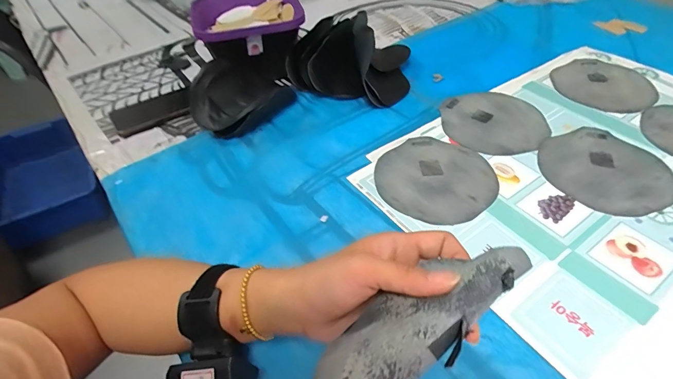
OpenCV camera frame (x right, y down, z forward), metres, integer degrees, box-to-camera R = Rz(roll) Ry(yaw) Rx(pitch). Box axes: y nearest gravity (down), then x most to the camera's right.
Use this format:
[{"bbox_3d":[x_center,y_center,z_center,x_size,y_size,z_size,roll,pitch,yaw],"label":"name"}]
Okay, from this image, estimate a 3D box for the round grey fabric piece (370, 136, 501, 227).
[{"bbox_3d":[0.125,-0.016,0.464,0.146,0.005,0.145,-1,45,1],"label":"round grey fabric piece"}]

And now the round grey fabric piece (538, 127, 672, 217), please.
[{"bbox_3d":[0.340,-0.027,0.461,0.146,0.004,0.146,-1,45,1],"label":"round grey fabric piece"}]

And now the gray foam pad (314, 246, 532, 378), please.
[{"bbox_3d":[0.043,0.083,0.221,0.153,0.034,0.057,-37,52,-6],"label":"gray foam pad"}]

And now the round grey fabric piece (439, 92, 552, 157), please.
[{"bbox_3d":[0.235,-0.100,0.538,0.147,0.006,0.139,-2,46,2],"label":"round grey fabric piece"}]

